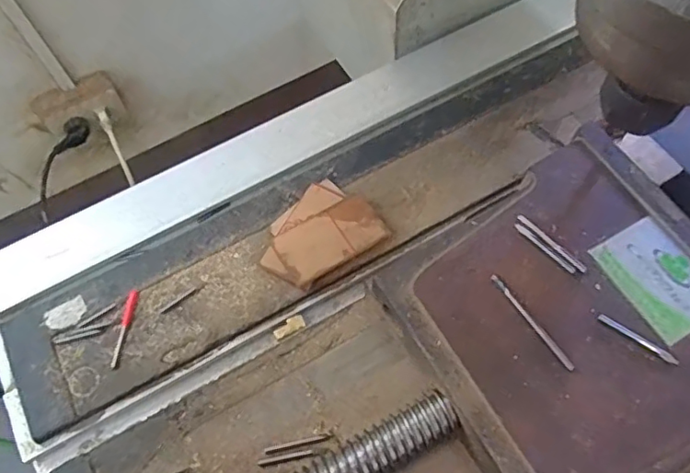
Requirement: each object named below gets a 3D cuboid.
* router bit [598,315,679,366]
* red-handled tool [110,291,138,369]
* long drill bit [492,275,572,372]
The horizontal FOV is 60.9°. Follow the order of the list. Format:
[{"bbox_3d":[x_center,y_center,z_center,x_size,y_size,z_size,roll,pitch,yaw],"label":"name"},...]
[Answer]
[{"bbox_3d":[0.120,0.041,0.240,0.033,0.004,0.004,32,70,18],"label":"router bit"},{"bbox_3d":[-0.136,0.056,0.362,0.006,0.004,0.048,4,64,6],"label":"red-handled tool"},{"bbox_3d":[0.078,0.035,0.245,0.004,0.004,0.048,-32,66,-12],"label":"long drill bit"}]

